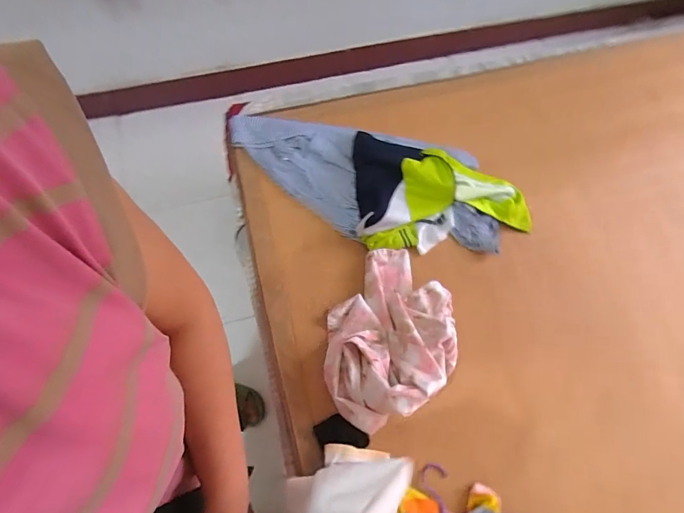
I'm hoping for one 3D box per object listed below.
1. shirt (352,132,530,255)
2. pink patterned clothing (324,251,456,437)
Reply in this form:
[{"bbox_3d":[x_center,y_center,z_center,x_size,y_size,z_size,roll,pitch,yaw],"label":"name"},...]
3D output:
[{"bbox_3d":[0.254,-0.175,0.981,0.441,0.105,0.304,0,68,-3],"label":"shirt"},{"bbox_3d":[0.102,0.168,0.839,0.272,0.104,0.377,32,70,10],"label":"pink patterned clothing"}]

